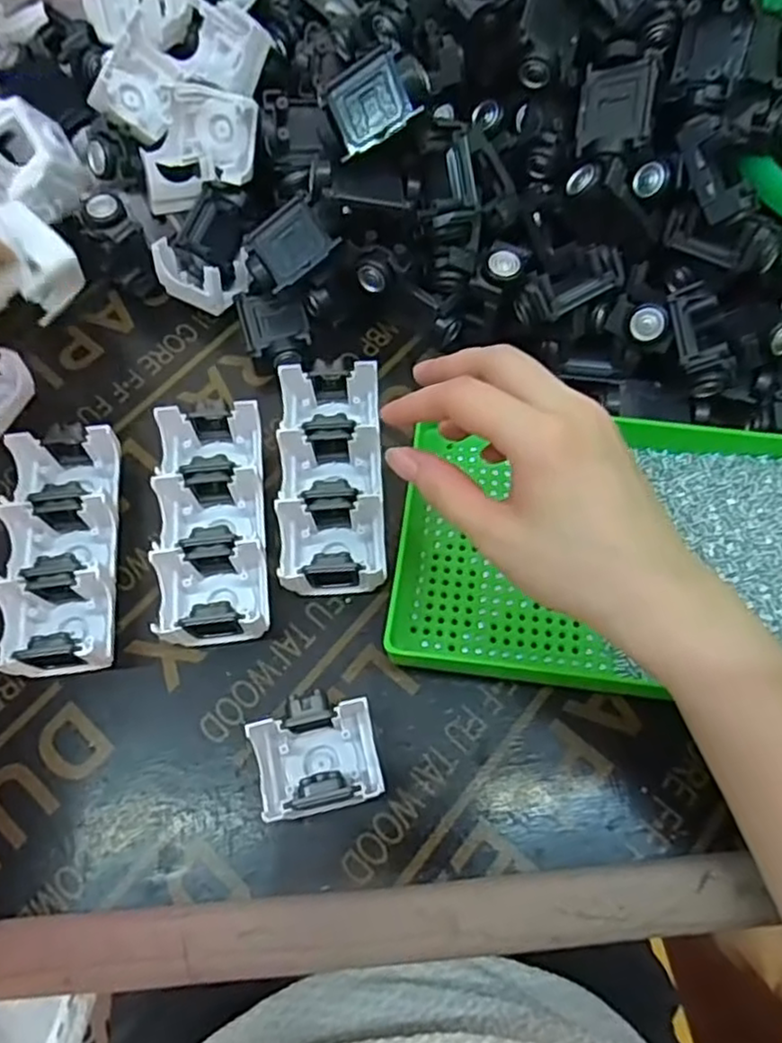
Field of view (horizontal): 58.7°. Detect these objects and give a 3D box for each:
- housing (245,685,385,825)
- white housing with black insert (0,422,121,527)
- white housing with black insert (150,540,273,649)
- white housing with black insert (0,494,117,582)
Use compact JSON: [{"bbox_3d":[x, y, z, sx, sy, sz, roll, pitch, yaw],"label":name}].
[{"bbox_3d":[-0.036,0.111,0.335,0.057,0.034,0.053,-11,67,-4],"label":"housing"},{"bbox_3d":[-0.185,-0.028,0.397,0.055,0.031,0.053,0,67,0],"label":"white housing with black insert"},{"bbox_3d":[-0.093,0.039,0.369,0.056,0.034,0.047,-6,67,-2],"label":"white housing with black insert"},{"bbox_3d":[-0.180,0.012,0.382,0.053,0.035,0.044,-5,67,-2],"label":"white housing with black insert"}]

